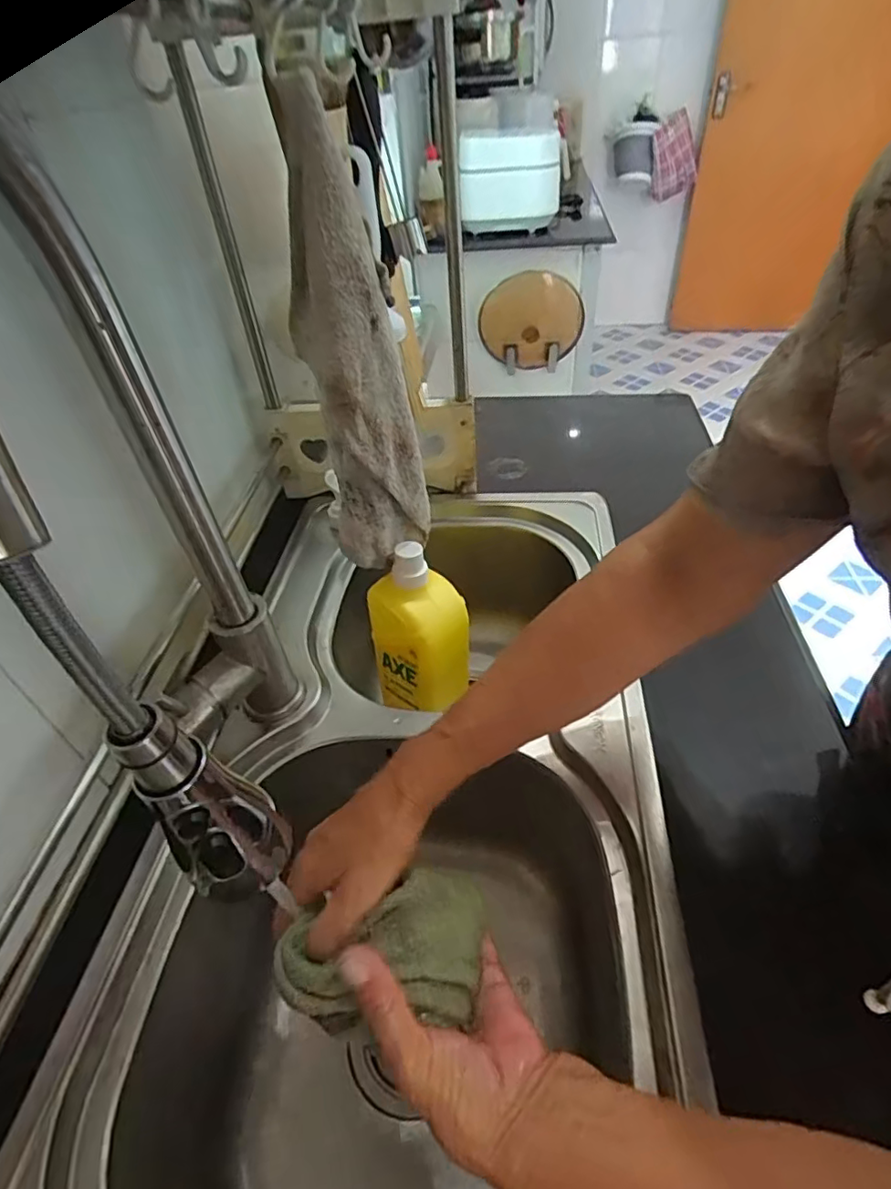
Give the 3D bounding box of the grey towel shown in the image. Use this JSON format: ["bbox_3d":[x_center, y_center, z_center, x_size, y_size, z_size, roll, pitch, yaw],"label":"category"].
[{"bbox_3d":[-0.070,-0.174,0.449,0.079,0.335,0.071,-8,43,-1],"label":"grey towel"}]

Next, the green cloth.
[{"bbox_3d":[-0.036,0.200,0.331,0.117,0.027,0.071,-8,43,-1],"label":"green cloth"}]

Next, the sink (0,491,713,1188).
[{"bbox_3d":[-0.015,0.195,0.531,0.365,0.206,0.712,2,44,9],"label":"sink"}]

